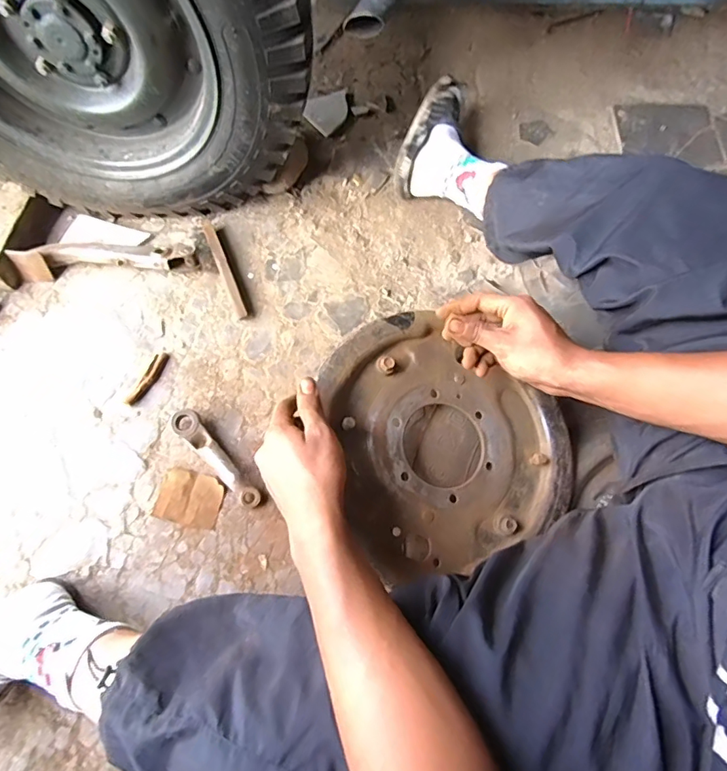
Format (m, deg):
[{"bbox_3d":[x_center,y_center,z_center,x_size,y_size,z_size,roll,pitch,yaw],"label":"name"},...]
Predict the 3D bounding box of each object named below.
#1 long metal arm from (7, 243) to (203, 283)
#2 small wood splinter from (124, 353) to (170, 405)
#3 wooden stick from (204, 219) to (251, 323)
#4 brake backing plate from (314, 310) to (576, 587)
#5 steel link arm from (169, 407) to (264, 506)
[{"bbox_3d":[-0.480,-0.241,0.919,0.324,0.051,0.064,-2,67,-3],"label":"long metal arm"},{"bbox_3d":[-0.368,-0.011,0.838,0.025,0.012,0.105,20,67,6],"label":"small wood splinter"},{"bbox_3d":[-0.257,-0.217,0.916,0.022,0.031,0.226,-21,69,-11],"label":"wooden stick"},{"bbox_3d":[0.085,0.049,0.516,0.271,0.070,0.259,-12,68,-8],"label":"brake backing plate"},{"bbox_3d":[-0.228,0.114,0.773,0.191,0.034,0.042,42,71,15],"label":"steel link arm"}]

